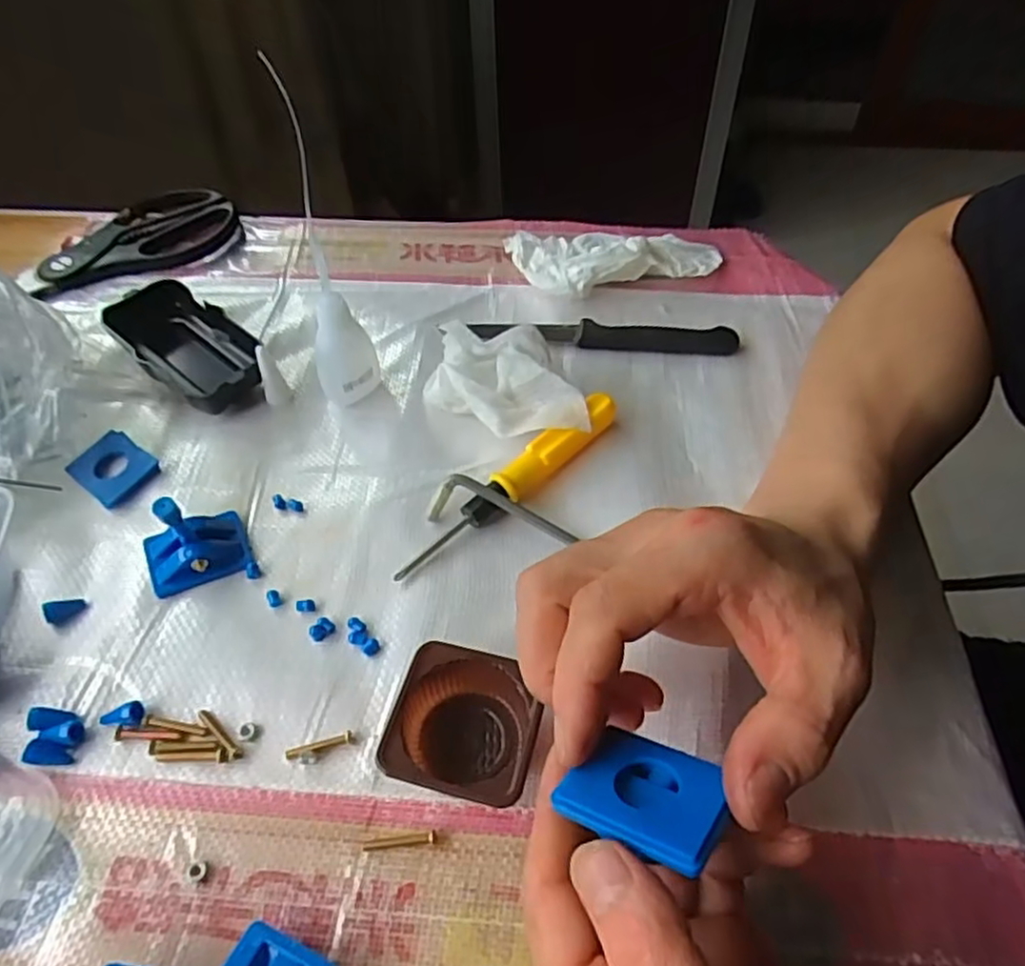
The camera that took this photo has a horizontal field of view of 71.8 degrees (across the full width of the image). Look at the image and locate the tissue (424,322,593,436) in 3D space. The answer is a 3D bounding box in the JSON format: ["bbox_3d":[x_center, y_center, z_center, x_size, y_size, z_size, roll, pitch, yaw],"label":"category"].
[{"bbox_3d":[-0.003,-0.052,0.380,0.098,0.043,0.051,35,59,26],"label":"tissue"}]

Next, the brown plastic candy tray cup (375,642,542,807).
[{"bbox_3d":[-0.018,0.093,0.271,0.053,0.025,0.053,11,52,10],"label":"brown plastic candy tray cup"}]

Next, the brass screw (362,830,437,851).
[{"bbox_3d":[-0.041,0.129,0.256,0.026,0.004,0.005,-5,51,-3],"label":"brass screw"}]

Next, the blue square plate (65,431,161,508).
[{"bbox_3d":[-0.206,-0.008,0.367,0.040,0.010,0.032,30,57,23],"label":"blue square plate"}]

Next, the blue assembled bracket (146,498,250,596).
[{"bbox_3d":[-0.149,0.022,0.322,0.044,0.043,0.032,-22,53,-16],"label":"blue assembled bracket"}]

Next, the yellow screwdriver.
[{"bbox_3d":[0.000,0.000,0.350,0.141,0.021,0.017,-38,59,-26],"label":"yellow screwdriver"}]

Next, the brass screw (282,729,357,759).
[{"bbox_3d":[-0.076,0.103,0.280,0.027,0.004,0.005,-12,51,-8],"label":"brass screw"}]

